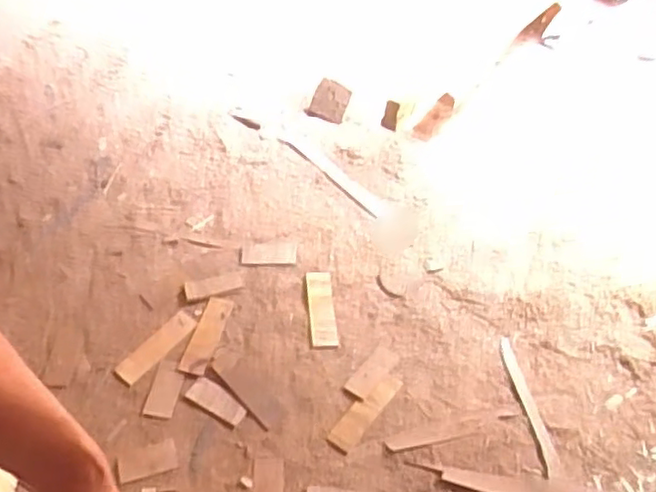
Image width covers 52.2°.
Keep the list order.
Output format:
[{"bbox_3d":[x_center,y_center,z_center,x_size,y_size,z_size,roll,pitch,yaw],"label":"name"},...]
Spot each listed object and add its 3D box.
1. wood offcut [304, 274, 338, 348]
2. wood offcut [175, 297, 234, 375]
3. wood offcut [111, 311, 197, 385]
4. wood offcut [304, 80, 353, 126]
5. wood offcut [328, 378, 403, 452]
[{"bbox_3d":[-0.014,0.135,1.430,0.055,0.016,0.176,-6,53,-3],"label":"wood offcut"},{"bbox_3d":[-0.262,0.193,1.439,0.060,0.013,0.182,13,54,11],"label":"wood offcut"},{"bbox_3d":[-0.369,0.216,1.429,0.057,0.009,0.190,35,61,25],"label":"wood offcut"},{"bbox_3d":[0.006,-0.377,1.759,0.093,0.113,0.033,30,35,-1],"label":"wood offcut"},{"bbox_3d":[0.068,0.312,1.277,0.055,0.012,0.168,33,60,23],"label":"wood offcut"}]

